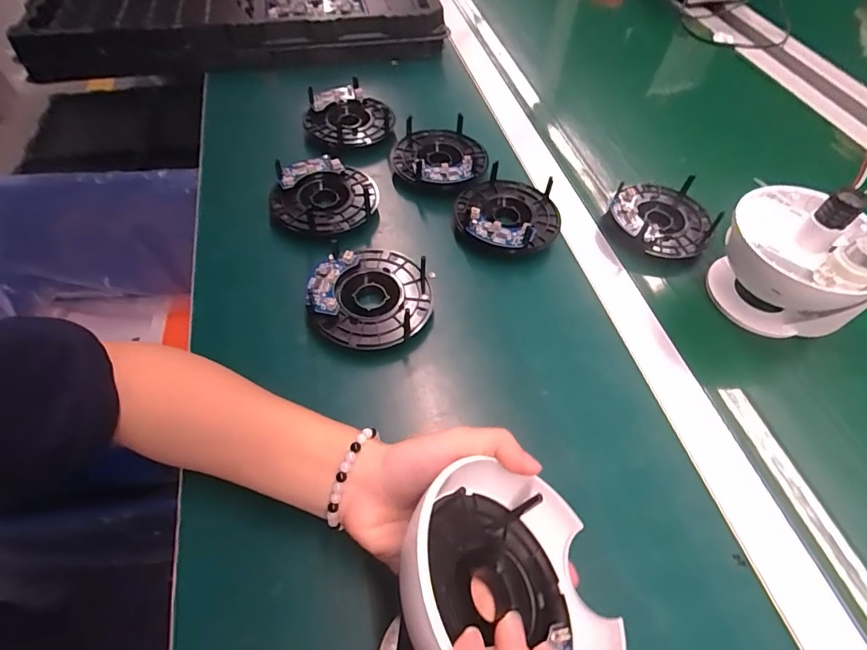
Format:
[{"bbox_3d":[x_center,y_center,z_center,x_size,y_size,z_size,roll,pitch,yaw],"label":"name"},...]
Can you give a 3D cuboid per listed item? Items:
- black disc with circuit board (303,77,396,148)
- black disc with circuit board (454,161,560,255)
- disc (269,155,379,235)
[{"bbox_3d":[-0.096,-0.237,0.525,0.097,0.026,0.095,-5,55,-6],"label":"black disc with circuit board"},{"bbox_3d":[0.071,-0.108,0.442,0.096,0.030,0.100,1,55,-1],"label":"black disc with circuit board"},{"bbox_3d":[-0.105,-0.122,0.446,0.098,0.027,0.085,-1,55,-3],"label":"disc"}]

